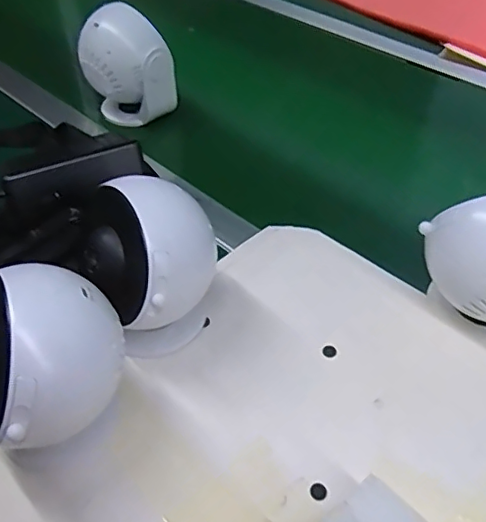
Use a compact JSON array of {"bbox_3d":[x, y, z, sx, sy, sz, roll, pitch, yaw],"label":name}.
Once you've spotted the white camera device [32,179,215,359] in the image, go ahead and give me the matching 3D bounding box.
[{"bbox_3d":[-0.067,0.010,0.397,0.098,0.117,0.082,-12,46,-11],"label":"white camera device"}]

